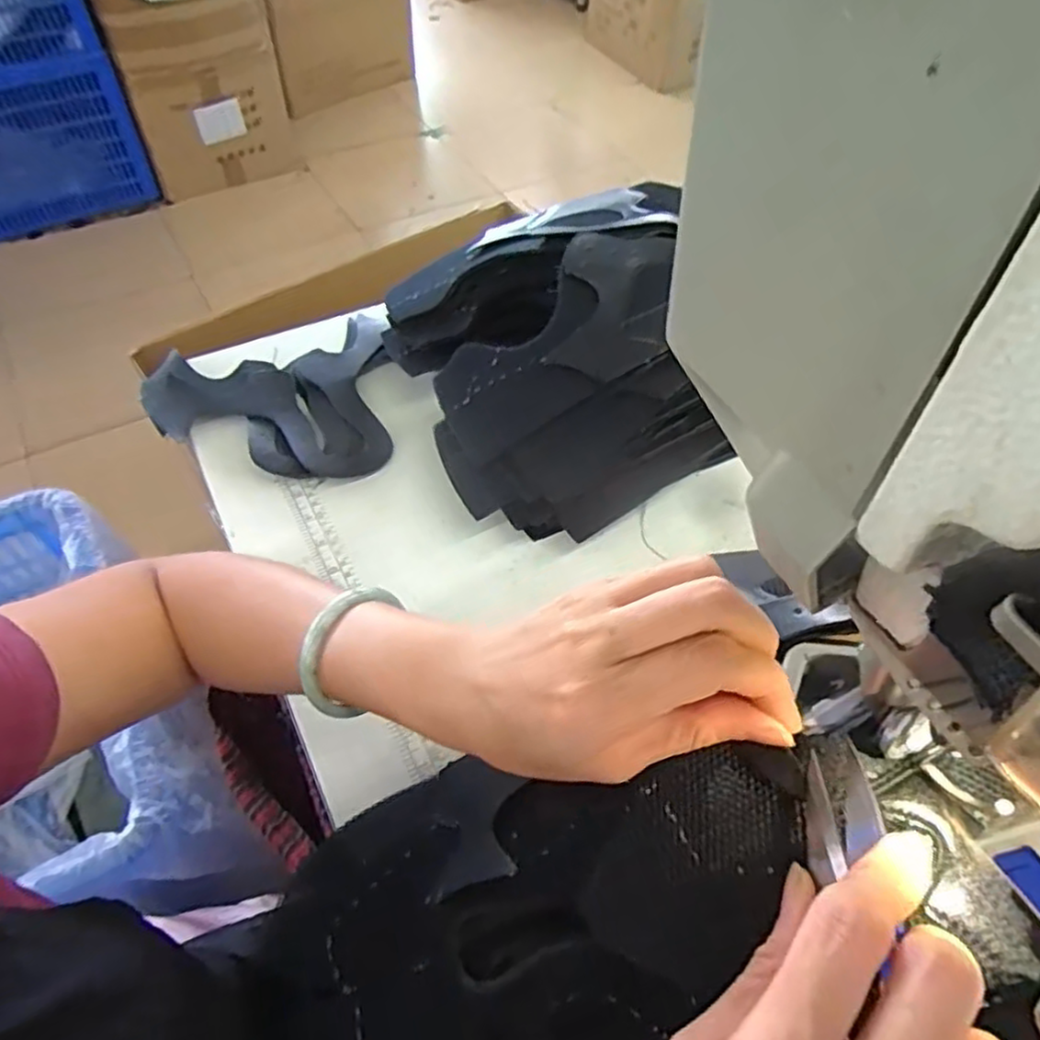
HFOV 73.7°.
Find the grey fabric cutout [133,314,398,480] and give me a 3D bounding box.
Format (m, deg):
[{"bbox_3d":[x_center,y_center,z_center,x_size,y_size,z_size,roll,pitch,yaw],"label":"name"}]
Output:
[{"bbox_3d":[-0.193,-0.100,0.573,0.199,0.018,0.179,-23,57,-18],"label":"grey fabric cutout"}]

